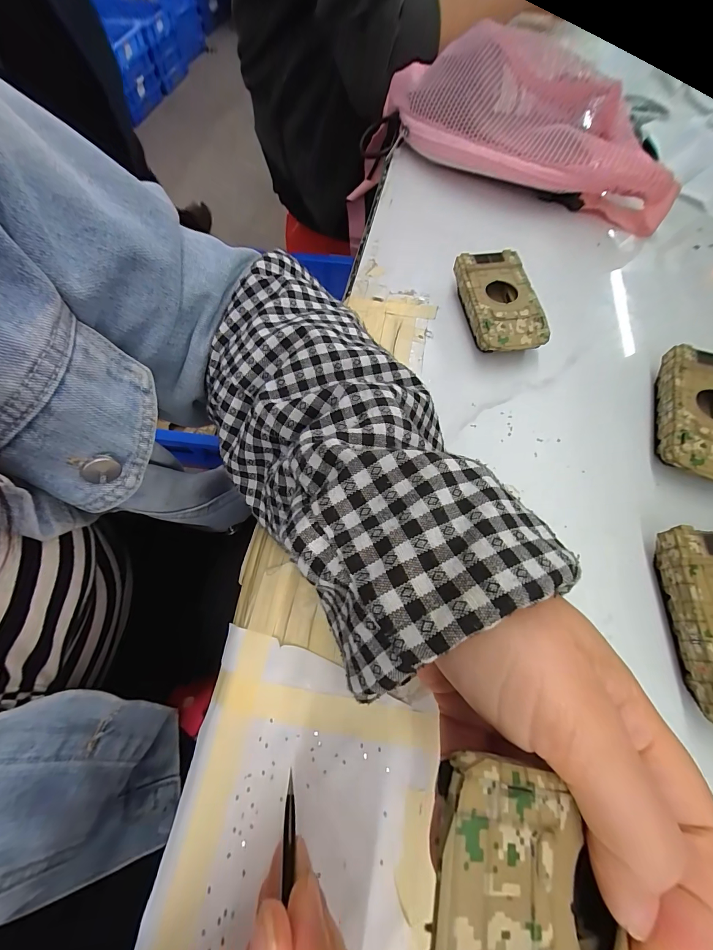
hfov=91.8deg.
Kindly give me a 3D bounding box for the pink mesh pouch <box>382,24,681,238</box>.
[{"bbox_3d":[0.160,-0.333,0.332,0.282,0.084,0.096,23,68,11],"label":"pink mesh pouch"}]

